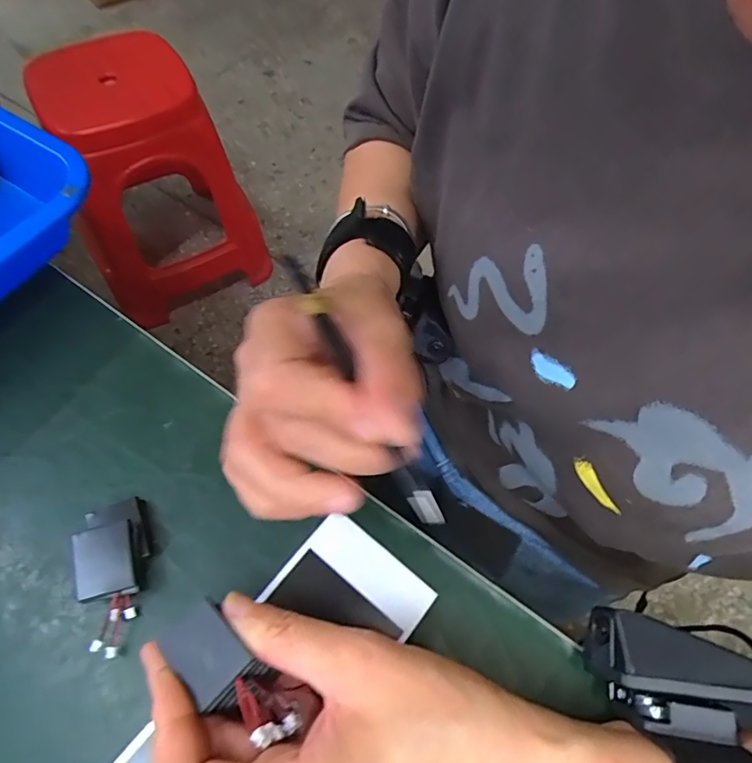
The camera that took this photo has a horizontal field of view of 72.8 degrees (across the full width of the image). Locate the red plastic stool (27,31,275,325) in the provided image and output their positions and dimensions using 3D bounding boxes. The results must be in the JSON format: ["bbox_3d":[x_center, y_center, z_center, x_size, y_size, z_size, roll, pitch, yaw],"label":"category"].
[{"bbox_3d":[-0.490,-0.441,1.122,0.348,0.477,0.375,-28,66,-17],"label":"red plastic stool"}]

